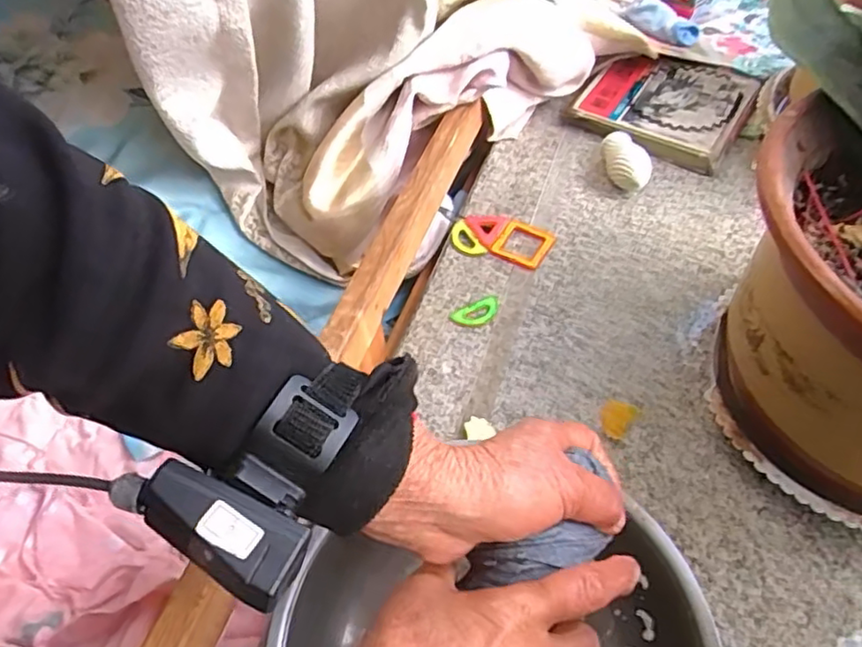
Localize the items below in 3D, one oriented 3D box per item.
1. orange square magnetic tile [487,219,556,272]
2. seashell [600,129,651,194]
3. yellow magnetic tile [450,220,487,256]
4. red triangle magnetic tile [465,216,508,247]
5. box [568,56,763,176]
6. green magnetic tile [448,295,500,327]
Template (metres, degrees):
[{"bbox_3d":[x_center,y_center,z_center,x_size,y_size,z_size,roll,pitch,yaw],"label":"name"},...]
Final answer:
[{"bbox_3d":[0.101,-0.087,0.698,0.059,0.005,0.060,24,58,18],"label":"orange square magnetic tile"},{"bbox_3d":[0.228,-0.187,0.749,0.051,0.040,0.078,0,53,2],"label":"seashell"},{"bbox_3d":[0.036,-0.090,0.699,0.027,0.010,0.049,-25,57,-16],"label":"yellow magnetic tile"},{"bbox_3d":[0.058,-0.109,0.712,0.039,0.008,0.051,22,57,17],"label":"red triangle magnetic tile"},{"bbox_3d":[0.296,-0.278,0.813,0.190,0.034,0.184,27,59,20],"label":"box"},{"bbox_3d":[0.047,-0.011,0.643,0.054,0.004,0.028,-26,57,-17],"label":"green magnetic tile"}]

